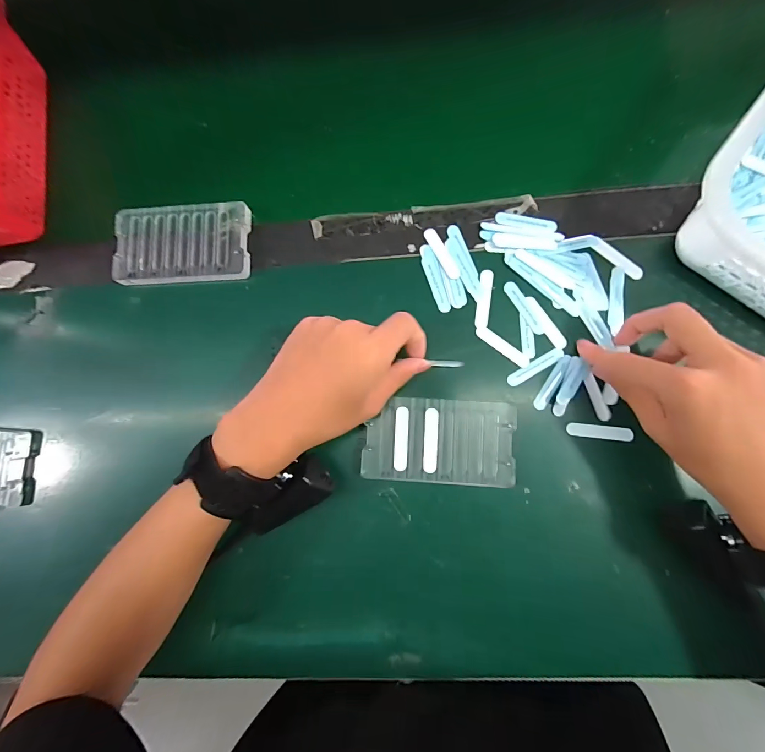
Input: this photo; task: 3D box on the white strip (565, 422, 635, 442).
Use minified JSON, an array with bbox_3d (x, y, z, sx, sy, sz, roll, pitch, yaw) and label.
[{"bbox_3d":[0.176,0.045,0.295,0.051,0.004,0.011,5,86,5],"label":"white strip"}]

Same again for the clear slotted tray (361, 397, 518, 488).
[{"bbox_3d":[0.046,0.053,0.299,0.118,0.012,0.066,3,86,5],"label":"clear slotted tray"}]

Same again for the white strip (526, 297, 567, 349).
[{"bbox_3d":[0.136,-0.045,0.304,0.010,0.004,0.050,-35,84,1],"label":"white strip"}]

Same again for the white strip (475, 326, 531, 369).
[{"bbox_3d":[0.101,-0.025,0.305,0.051,0.004,0.010,37,89,6],"label":"white strip"}]

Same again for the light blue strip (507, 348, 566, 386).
[{"bbox_3d":[0.127,-0.008,0.301,0.050,0.004,0.010,-31,84,2],"label":"light blue strip"}]

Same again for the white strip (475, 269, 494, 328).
[{"bbox_3d":[0.087,-0.066,0.309,0.011,0.004,0.049,7,86,5],"label":"white strip"}]

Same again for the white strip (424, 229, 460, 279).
[{"bbox_3d":[0.051,-0.106,0.313,0.011,0.004,0.050,-30,84,2],"label":"white strip"}]

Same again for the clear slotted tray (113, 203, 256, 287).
[{"bbox_3d":[-0.181,-0.119,0.330,0.120,0.013,0.072,-3,86,4],"label":"clear slotted tray"}]

